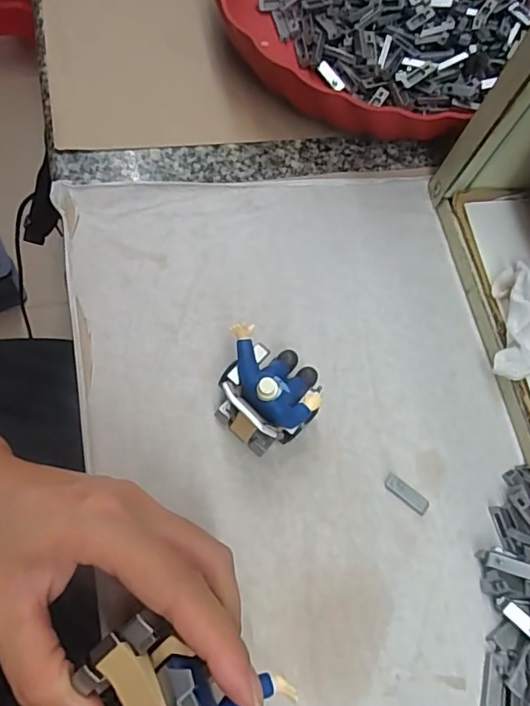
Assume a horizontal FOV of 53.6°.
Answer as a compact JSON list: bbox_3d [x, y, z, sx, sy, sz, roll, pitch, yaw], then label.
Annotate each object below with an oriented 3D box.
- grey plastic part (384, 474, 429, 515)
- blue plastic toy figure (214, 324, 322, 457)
[{"bbox_3d":[0.074,0.074,0.274,0.025,0.007,0.009,37,69,6],"label":"grey plastic part"},{"bbox_3d":[0.002,0.015,0.250,0.049,0.061,0.049,3,69,-7],"label":"blue plastic toy figure"}]

